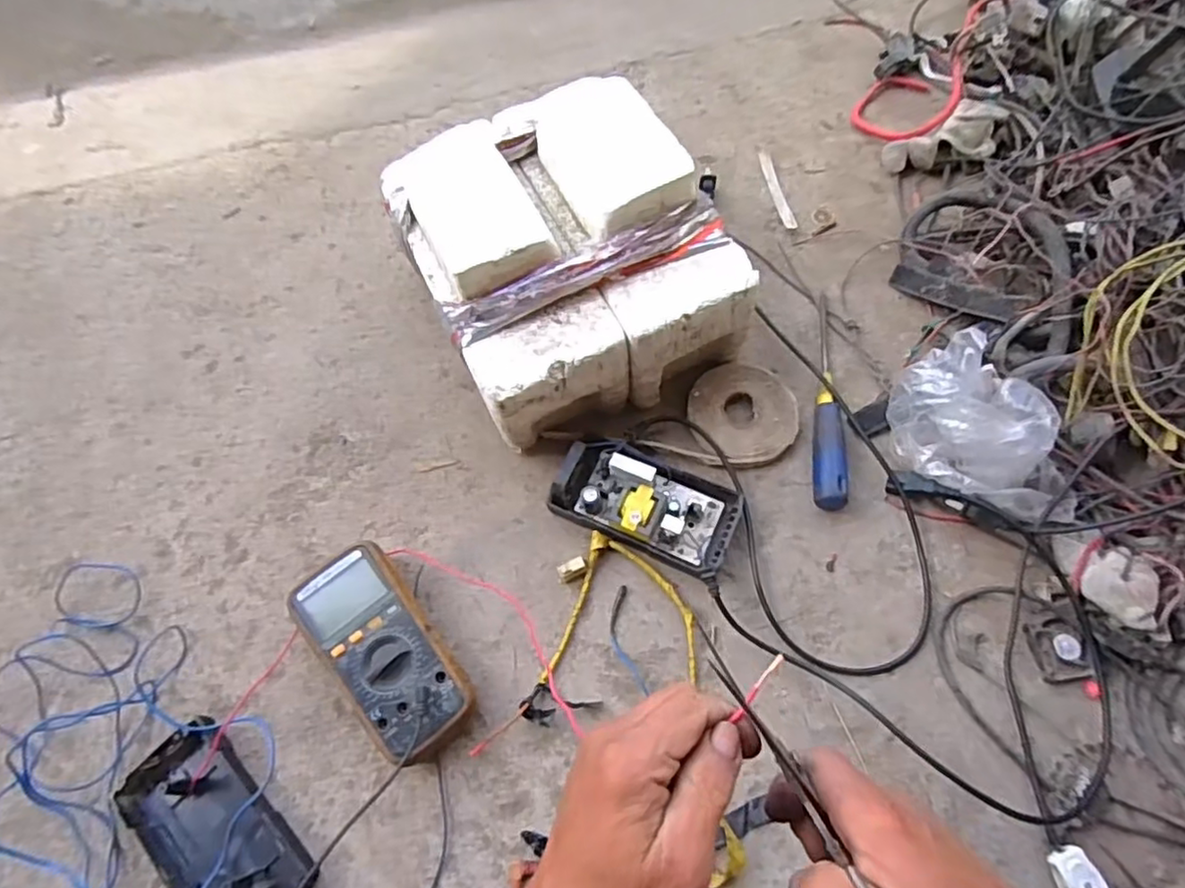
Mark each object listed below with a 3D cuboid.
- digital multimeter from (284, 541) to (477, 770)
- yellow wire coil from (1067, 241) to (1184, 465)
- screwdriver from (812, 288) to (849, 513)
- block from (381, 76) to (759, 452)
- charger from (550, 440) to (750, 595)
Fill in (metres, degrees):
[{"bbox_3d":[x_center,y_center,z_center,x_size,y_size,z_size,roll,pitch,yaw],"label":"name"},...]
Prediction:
[{"bbox_3d":[-0.181,0.180,0.573,0.090,0.047,0.178,-36,69,-13],"label":"digital multimeter"},{"bbox_3d":[0.488,-0.068,0.562,0.104,0.119,0.186,-14,69,-4],"label":"yellow wire coil"},{"bbox_3d":[0.243,-0.052,0.668,0.032,0.023,0.244,8,66,6],"label":"screwdriver"},{"bbox_3d":[-0.034,-0.186,0.656,0.260,0.186,0.310,-27,70,-9],"label":"block"},{"bbox_3d":[0.053,0.053,0.613,0.166,0.048,0.091,23,68,12],"label":"charger"}]

